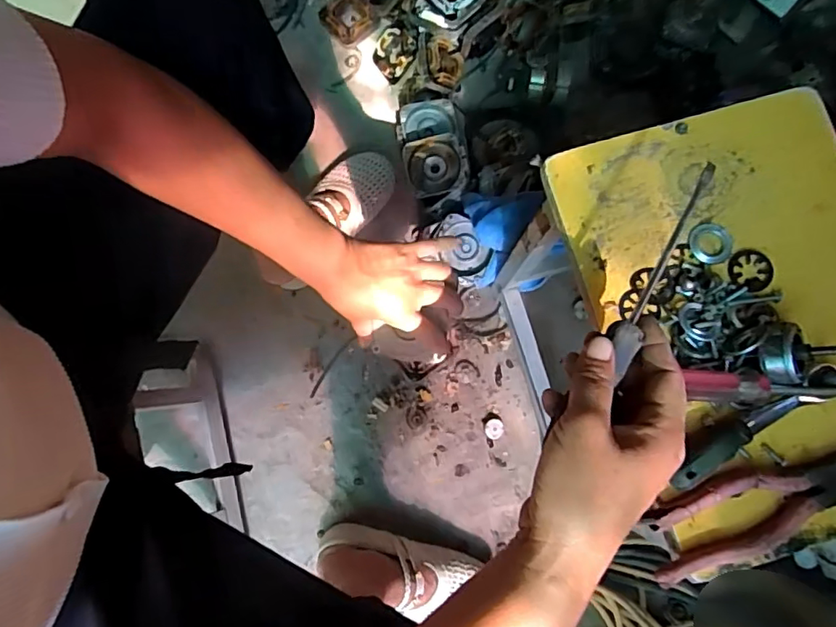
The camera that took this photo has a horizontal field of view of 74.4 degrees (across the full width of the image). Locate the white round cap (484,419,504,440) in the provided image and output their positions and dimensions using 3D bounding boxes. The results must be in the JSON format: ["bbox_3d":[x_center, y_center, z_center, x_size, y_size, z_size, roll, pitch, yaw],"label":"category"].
[{"bbox_3d":[0.114,0.173,0.824,0.029,0.006,0.029,0,80,0],"label":"white round cap"}]

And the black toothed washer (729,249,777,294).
[{"bbox_3d":[0.257,-0.033,0.424,0.036,0.004,0.033,-7,79,-3],"label":"black toothed washer"}]

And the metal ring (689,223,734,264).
[{"bbox_3d":[0.228,-0.054,0.428,0.033,0.004,0.032,0,79,-2],"label":"metal ring"}]

